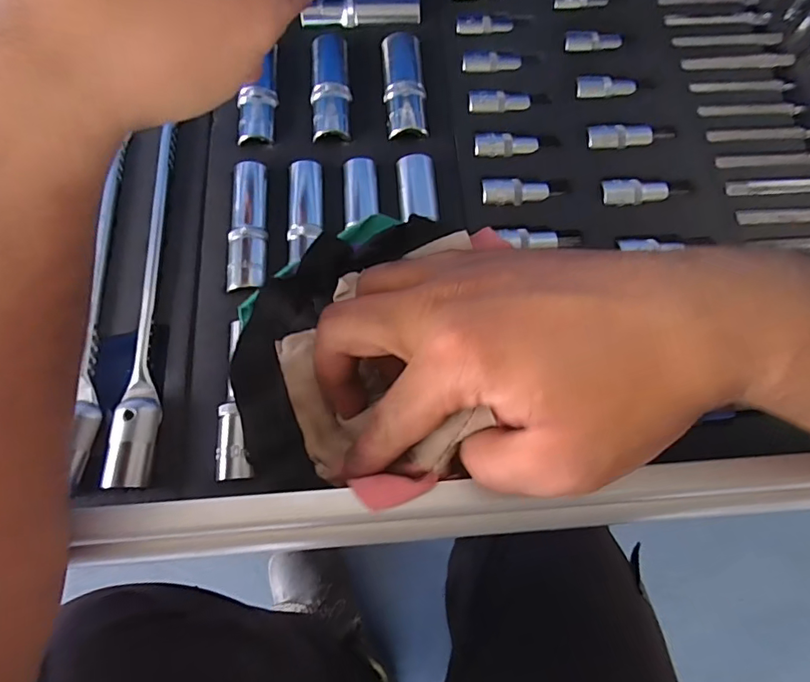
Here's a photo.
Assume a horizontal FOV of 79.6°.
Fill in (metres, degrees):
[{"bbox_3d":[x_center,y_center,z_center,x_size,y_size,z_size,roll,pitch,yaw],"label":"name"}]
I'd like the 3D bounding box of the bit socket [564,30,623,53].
[{"bbox_3d":[0.122,-0.194,0.315,0.037,0.007,0.011,-3,70,-3],"label":"bit socket"}]

